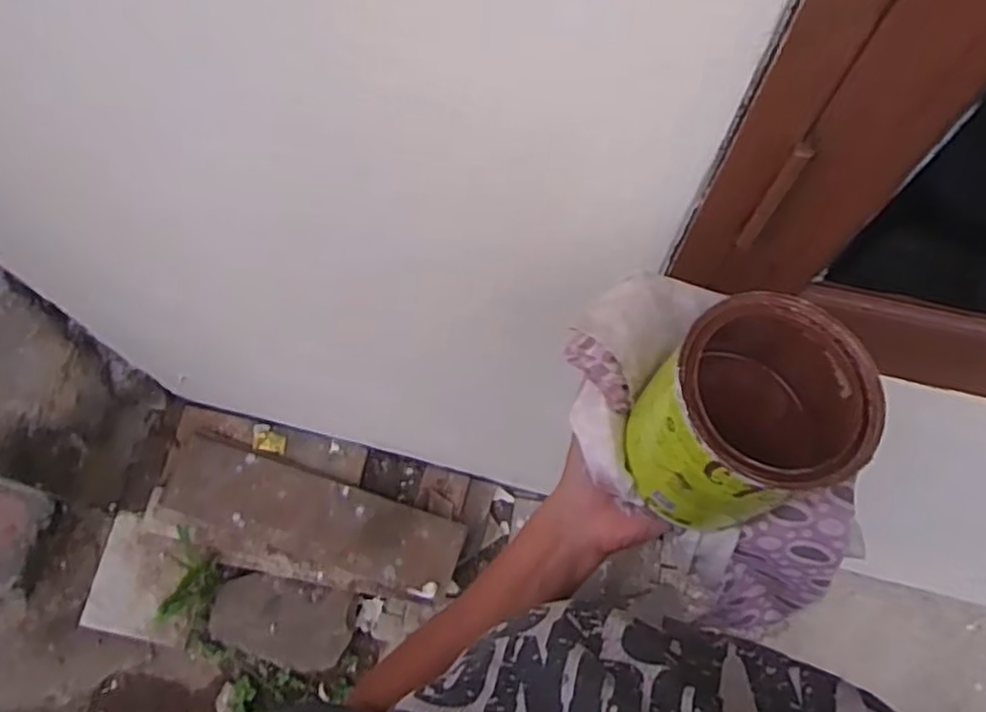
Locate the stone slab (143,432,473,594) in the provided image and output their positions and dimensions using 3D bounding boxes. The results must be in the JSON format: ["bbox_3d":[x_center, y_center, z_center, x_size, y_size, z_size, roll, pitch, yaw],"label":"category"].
[{"bbox_3d":[-0.379,0.332,1.410,0.614,0.046,0.207,17,69,4],"label":"stone slab"}]

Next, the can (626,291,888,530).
[{"bbox_3d":[0.139,0.038,0.405,0.098,0.115,0.107,1,69,-2],"label":"can"}]

